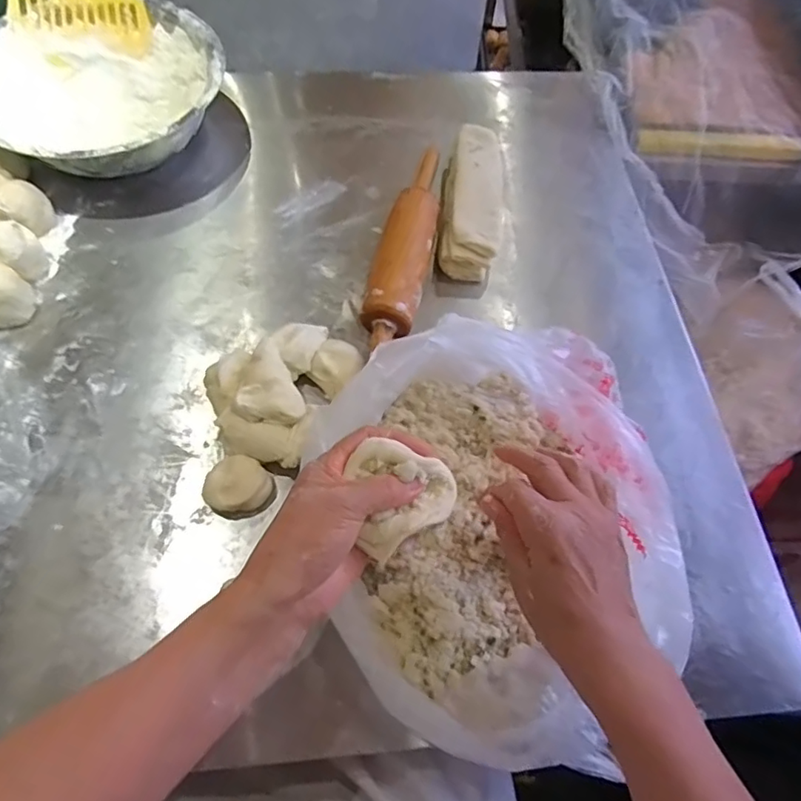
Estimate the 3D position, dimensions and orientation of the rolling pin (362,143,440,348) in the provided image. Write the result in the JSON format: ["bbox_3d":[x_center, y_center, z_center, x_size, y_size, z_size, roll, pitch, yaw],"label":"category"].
[{"bbox_3d":[0.009,-0.169,0.601,0.053,0.049,0.256,11,62,4],"label":"rolling pin"}]

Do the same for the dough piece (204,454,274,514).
[{"bbox_3d":[-0.136,0.071,0.481,0.051,0.025,0.044,-7,62,-5],"label":"dough piece"}]

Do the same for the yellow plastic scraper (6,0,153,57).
[{"bbox_3d":[-0.376,-0.456,0.669,0.148,0.010,0.068,1,89,-15],"label":"yellow plastic scraper"}]

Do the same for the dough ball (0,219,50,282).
[{"bbox_3d":[-0.387,-0.149,0.567,0.049,0.048,0.044,-37,69,-19],"label":"dough ball"}]

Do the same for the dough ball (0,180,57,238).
[{"bbox_3d":[-0.389,-0.200,0.590,0.044,0.044,0.048,1,62,-1],"label":"dough ball"}]

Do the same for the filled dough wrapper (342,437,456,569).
[{"bbox_3d":[0.004,0.062,0.372,0.064,0.022,0.072,-10,63,-7],"label":"filled dough wrapper"}]

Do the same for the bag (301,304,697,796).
[{"bbox_3d":[0.075,0.092,0.434,0.246,0.106,0.302,-8,62,-6],"label":"bag"}]

